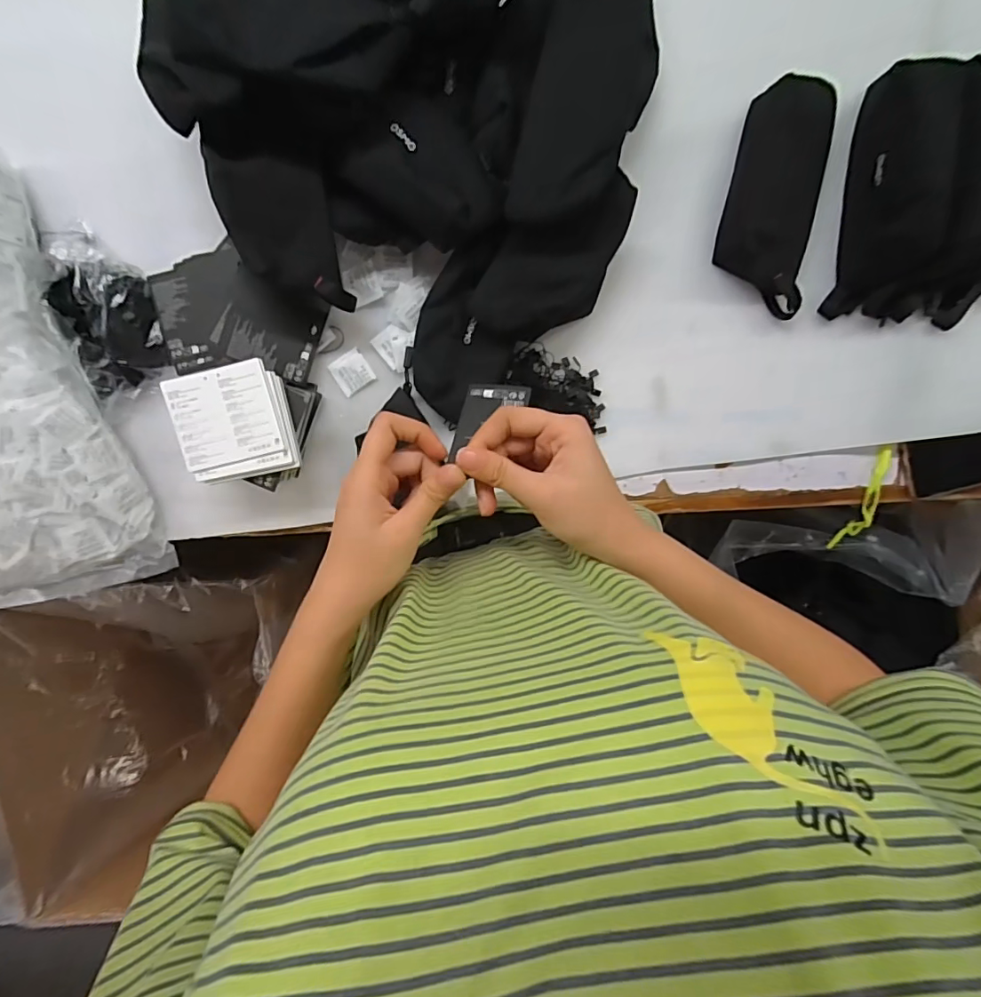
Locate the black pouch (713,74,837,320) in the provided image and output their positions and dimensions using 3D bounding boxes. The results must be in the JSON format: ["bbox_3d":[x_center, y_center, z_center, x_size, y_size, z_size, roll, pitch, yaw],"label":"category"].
[{"bbox_3d":[0.287,-0.301,0.494,0.092,0.040,0.209,8,100,-1],"label":"black pouch"}]

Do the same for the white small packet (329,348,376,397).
[{"bbox_3d":[-0.153,-0.139,0.550,0.040,0.004,0.040,-32,98,6],"label":"white small packet"}]

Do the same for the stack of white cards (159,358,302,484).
[{"bbox_3d":[-0.252,-0.073,0.491,0.110,0.014,0.106,-11,99,3],"label":"stack of white cards"}]

